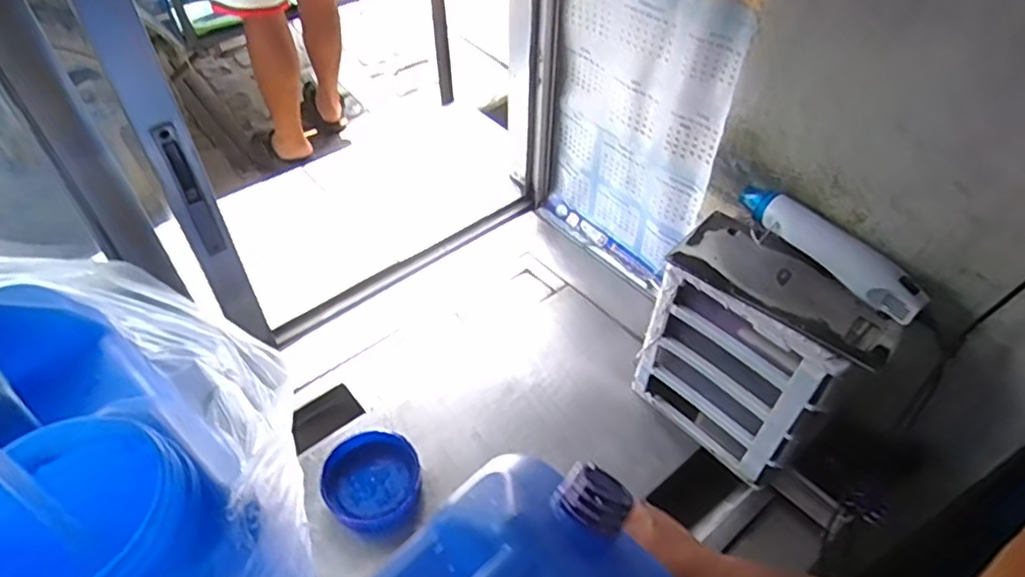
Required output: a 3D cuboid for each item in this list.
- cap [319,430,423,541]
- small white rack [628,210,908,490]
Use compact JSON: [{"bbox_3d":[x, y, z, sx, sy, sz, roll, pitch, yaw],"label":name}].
[{"bbox_3d":[-0.173,0.242,0.779,0.128,0.033,0.116,33,55,27],"label":"cap"},{"bbox_3d":[0.286,0.083,0.762,0.125,0.258,0.231,-35,56,-28],"label":"small white rack"}]

